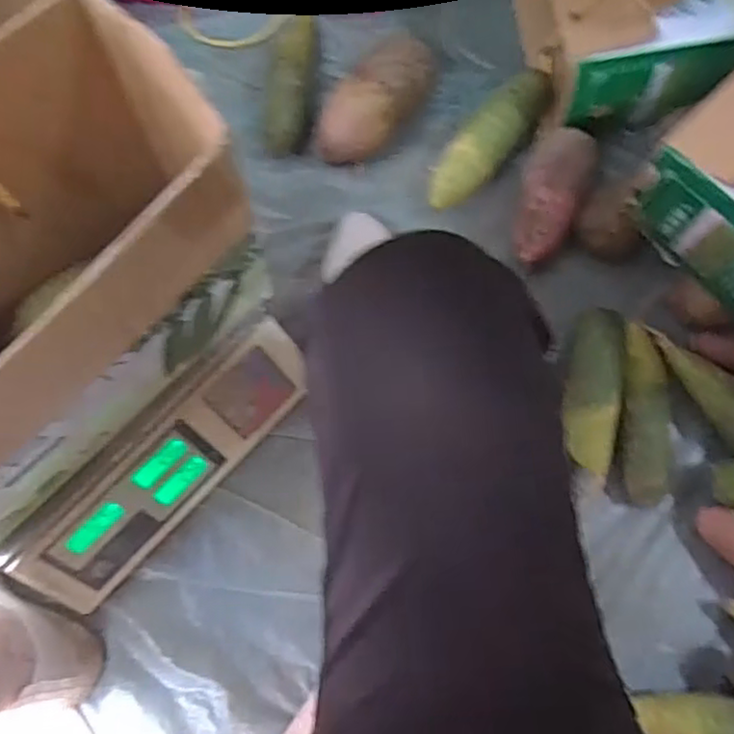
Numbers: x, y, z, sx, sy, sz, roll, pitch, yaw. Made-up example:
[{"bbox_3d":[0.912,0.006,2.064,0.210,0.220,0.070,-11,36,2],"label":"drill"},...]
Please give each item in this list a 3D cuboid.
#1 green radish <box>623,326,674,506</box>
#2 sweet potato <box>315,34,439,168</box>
[{"bbox_3d":[0.295,0.048,0.681,0.054,0.045,0.187,-2,78,-2],"label":"green radish"},{"bbox_3d":[0.011,-0.300,0.727,0.070,0.085,0.158,43,80,7],"label":"sweet potato"}]

